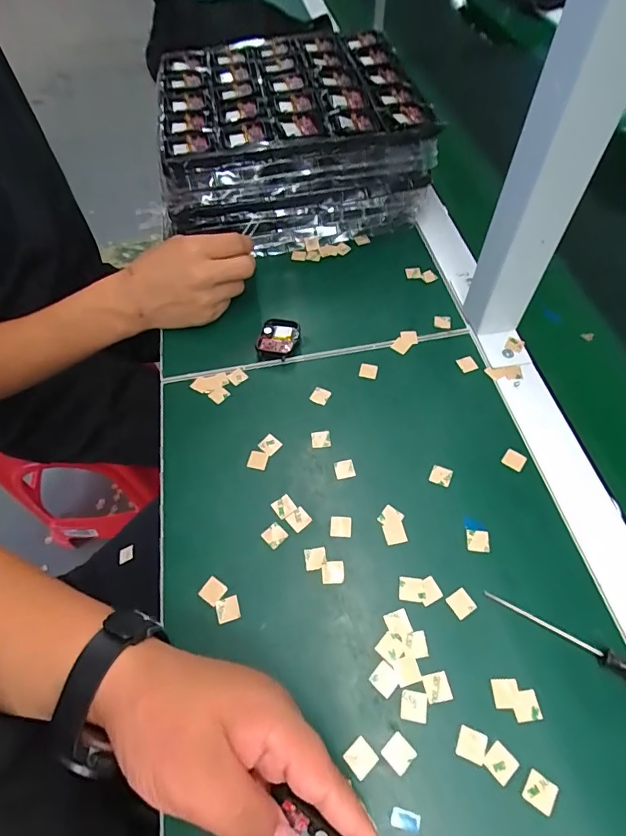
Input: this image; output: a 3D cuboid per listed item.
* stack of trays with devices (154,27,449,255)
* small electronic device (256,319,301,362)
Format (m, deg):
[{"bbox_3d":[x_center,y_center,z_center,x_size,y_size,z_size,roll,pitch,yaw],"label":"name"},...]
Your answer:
[{"bbox_3d":[-0.033,-0.326,0.541,0.281,0.126,0.269,-11,57,-6],"label":"stack of trays with devices"},{"bbox_3d":[-0.033,-0.073,0.435,0.035,0.017,0.045,13,58,10],"label":"small electronic device"}]

